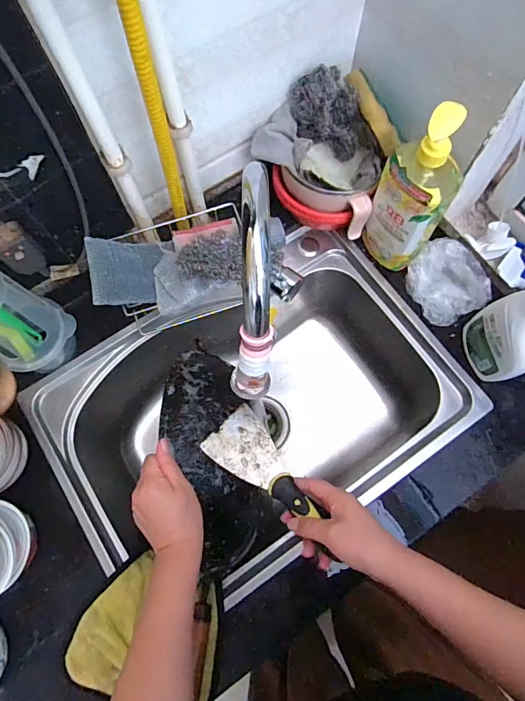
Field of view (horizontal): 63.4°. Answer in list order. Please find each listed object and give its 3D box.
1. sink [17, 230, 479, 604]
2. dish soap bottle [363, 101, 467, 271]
[{"bbox_3d":[-0.008,0.103,0.734,0.589,0.218,0.420,-33,74,-9],"label":"sink"},{"bbox_3d":[0.206,-0.211,0.580,0.092,0.265,0.064,41,77,13],"label":"dish soap bottle"}]

